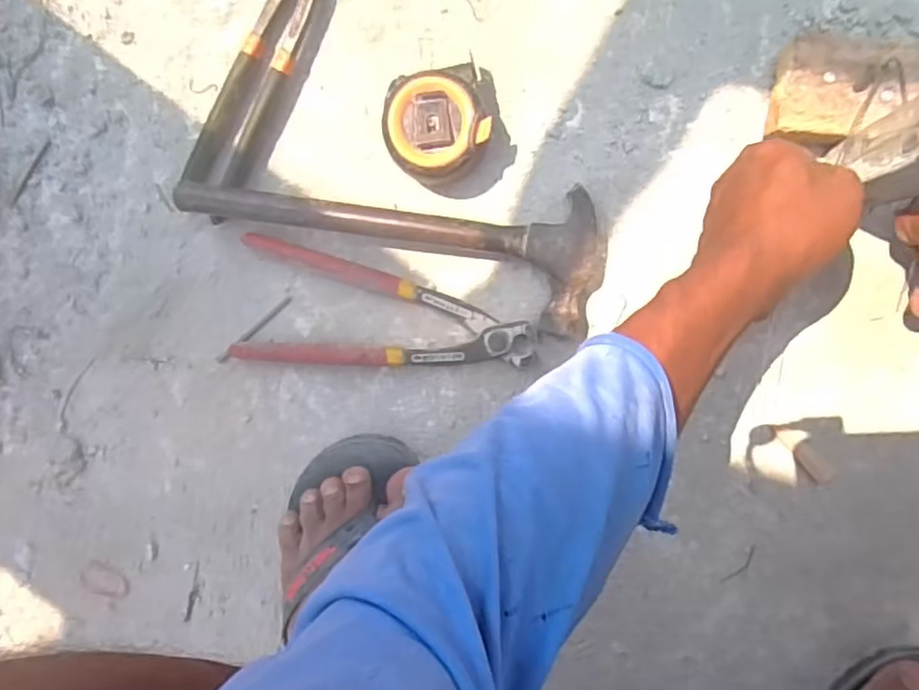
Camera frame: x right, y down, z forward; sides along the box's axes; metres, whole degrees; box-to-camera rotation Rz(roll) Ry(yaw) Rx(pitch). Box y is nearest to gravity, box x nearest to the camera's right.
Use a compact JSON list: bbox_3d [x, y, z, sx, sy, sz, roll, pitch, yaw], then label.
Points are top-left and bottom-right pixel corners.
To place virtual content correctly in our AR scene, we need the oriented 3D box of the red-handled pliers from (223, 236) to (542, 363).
[{"bbox_3d":[-0.055,-0.009,0.451,0.209,0.025,0.085,15,97,6],"label":"red-handled pliers"}]

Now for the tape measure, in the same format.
[{"bbox_3d":[-0.010,-0.143,0.424,0.070,0.040,0.066,-11,94,8],"label":"tape measure"}]

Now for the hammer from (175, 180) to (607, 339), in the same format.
[{"bbox_3d":[-0.044,-0.079,0.434,0.282,0.033,0.086,13,97,6],"label":"hammer"}]

